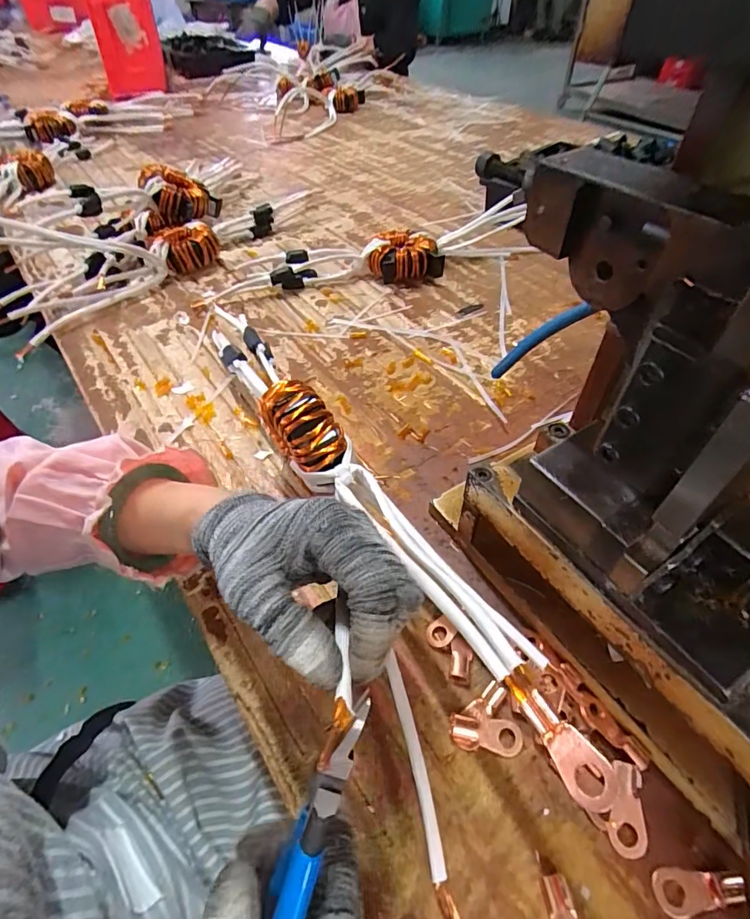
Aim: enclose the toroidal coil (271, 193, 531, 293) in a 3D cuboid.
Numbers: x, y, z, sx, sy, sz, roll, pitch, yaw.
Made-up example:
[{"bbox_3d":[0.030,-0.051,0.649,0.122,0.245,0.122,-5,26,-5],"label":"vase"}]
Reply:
[{"bbox_3d":[0.044,-0.286,0.636,0.372,0.059,0.086,-12,50,-8],"label":"toroidal coil"}]

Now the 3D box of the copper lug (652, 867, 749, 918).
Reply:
[{"bbox_3d":[0.159,0.212,0.227,0.041,0.008,0.018,-2,49,1],"label":"copper lug"}]

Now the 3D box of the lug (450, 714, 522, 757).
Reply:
[{"bbox_3d":[0.066,0.162,0.274,0.041,0.010,0.017,4,50,6],"label":"lug"}]

